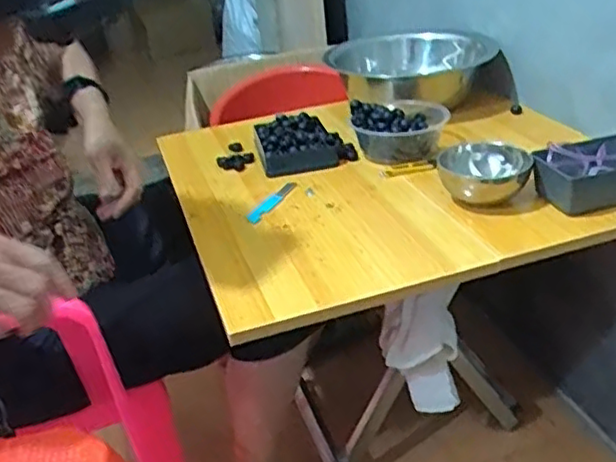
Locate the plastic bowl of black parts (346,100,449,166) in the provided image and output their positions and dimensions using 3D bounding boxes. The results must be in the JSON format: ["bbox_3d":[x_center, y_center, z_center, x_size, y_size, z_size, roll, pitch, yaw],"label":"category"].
[{"bbox_3d":[0.132,-0.152,0.962,0.132,0.065,0.125,-5,29,3],"label":"plastic bowl of black parts"}]

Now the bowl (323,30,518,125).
[{"bbox_3d":[0.192,-0.265,1.142,0.255,0.111,0.255,-5,29,3],"label":"bowl"}]

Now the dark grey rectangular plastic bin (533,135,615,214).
[{"bbox_3d":[0.372,-0.074,0.796,0.193,0.049,0.091,-13,30,-11],"label":"dark grey rectangular plastic bin"}]

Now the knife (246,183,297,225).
[{"bbox_3d":[-0.050,-0.036,0.867,0.024,0.012,0.104,12,34,30],"label":"knife"}]

